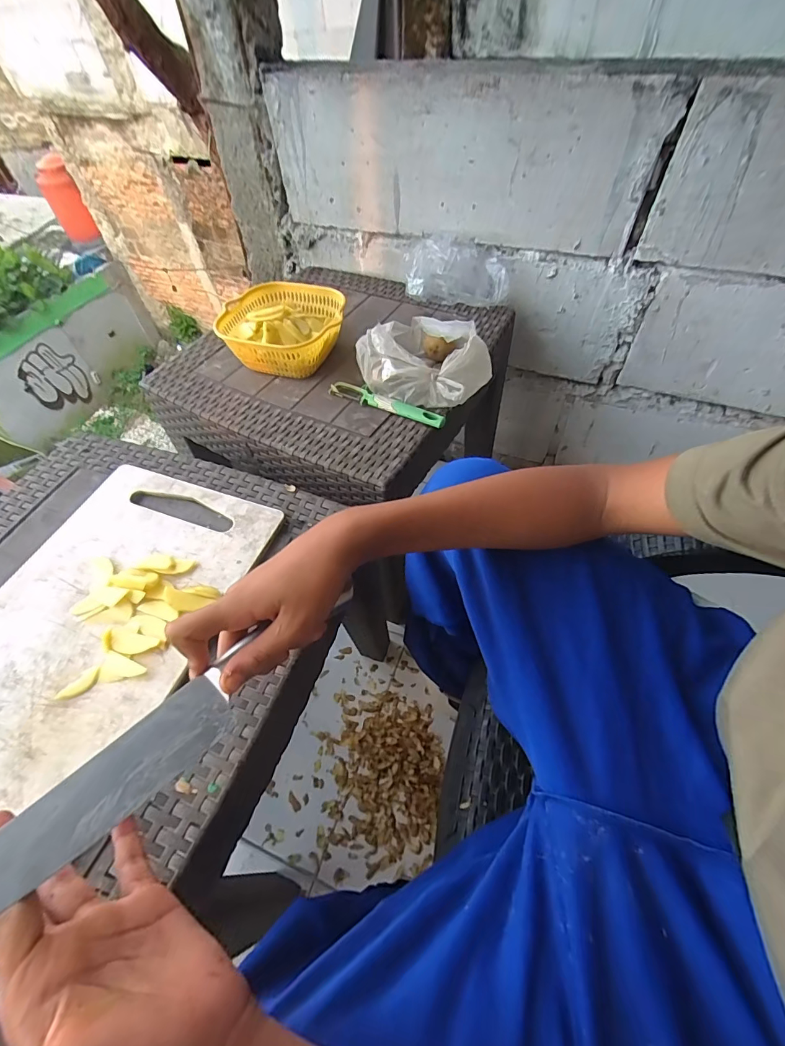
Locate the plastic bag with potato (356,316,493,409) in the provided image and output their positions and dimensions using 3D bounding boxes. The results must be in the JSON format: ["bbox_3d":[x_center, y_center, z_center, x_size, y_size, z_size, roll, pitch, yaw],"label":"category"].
[{"bbox_3d":[0.044,-0.229,0.588,0.165,0.081,0.131,30,62,23],"label":"plastic bag with potato"}]

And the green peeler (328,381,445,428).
[{"bbox_3d":[-0.008,-0.167,0.586,0.176,0.015,0.028,22,59,18],"label":"green peeler"}]

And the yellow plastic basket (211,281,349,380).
[{"bbox_3d":[-0.157,-0.289,0.647,0.169,0.074,0.163,-2,54,3],"label":"yellow plastic basket"}]

